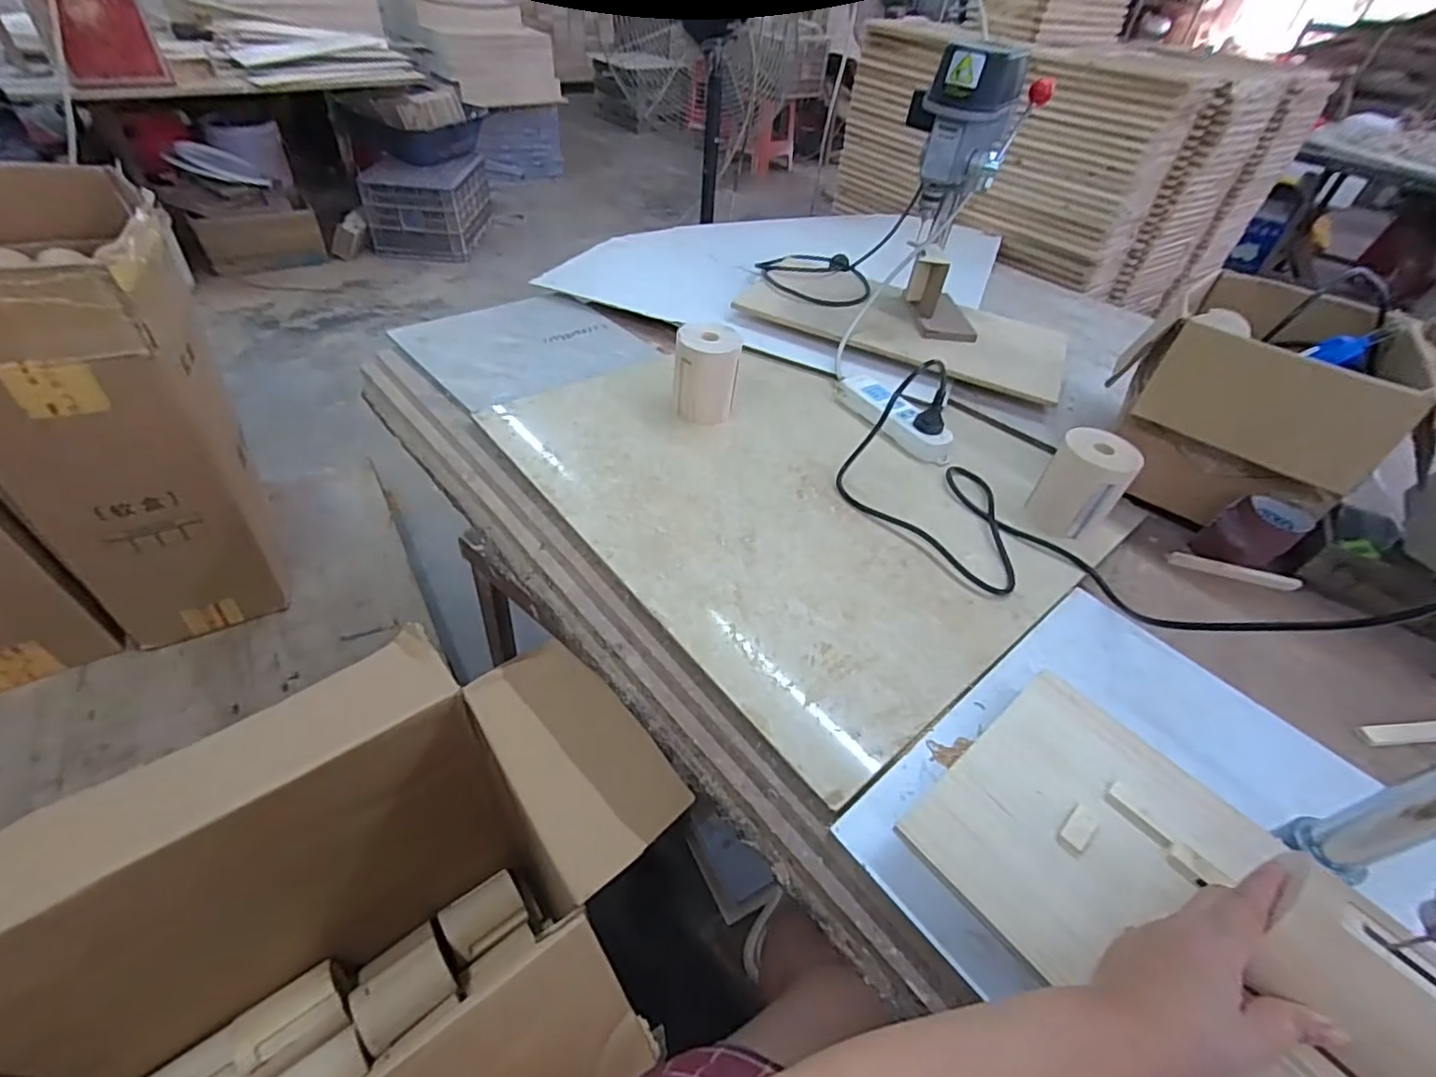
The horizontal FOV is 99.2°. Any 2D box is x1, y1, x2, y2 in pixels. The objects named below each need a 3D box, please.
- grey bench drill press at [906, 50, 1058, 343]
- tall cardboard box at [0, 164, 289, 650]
[{"bbox_3d":[0.335,-0.486,0.875,0.142,0.332,0.177,3,44,-4],"label":"grey bench drill press"},{"bbox_3d":[-1.017,-0.228,1.071,0.323,0.645,0.490,-23,52,-27],"label":"tall cardboard box"}]

